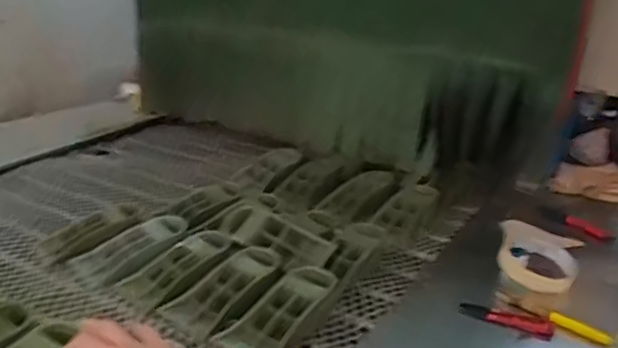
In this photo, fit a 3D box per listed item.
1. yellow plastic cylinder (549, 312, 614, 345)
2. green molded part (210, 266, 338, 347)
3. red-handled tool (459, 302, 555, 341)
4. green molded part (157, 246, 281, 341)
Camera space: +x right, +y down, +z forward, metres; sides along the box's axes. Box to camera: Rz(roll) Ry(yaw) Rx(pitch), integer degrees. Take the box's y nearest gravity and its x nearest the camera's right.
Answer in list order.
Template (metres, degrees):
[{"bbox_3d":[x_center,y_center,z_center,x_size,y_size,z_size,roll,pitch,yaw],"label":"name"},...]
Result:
[{"bbox_3d":[0.285,0.163,0.634,0.064,0.014,0.013,20,26,36],"label":"yellow plastic cylinder"},{"bbox_3d":[-0.028,0.150,0.651,0.071,0.029,0.137,21,47,37],"label":"green molded part"},{"bbox_3d":[0.214,0.157,0.656,0.097,0.010,0.028,14,23,27],"label":"red-handled tool"},{"bbox_3d":[-0.092,0.127,0.694,0.066,0.031,0.143,22,47,39],"label":"green molded part"}]

